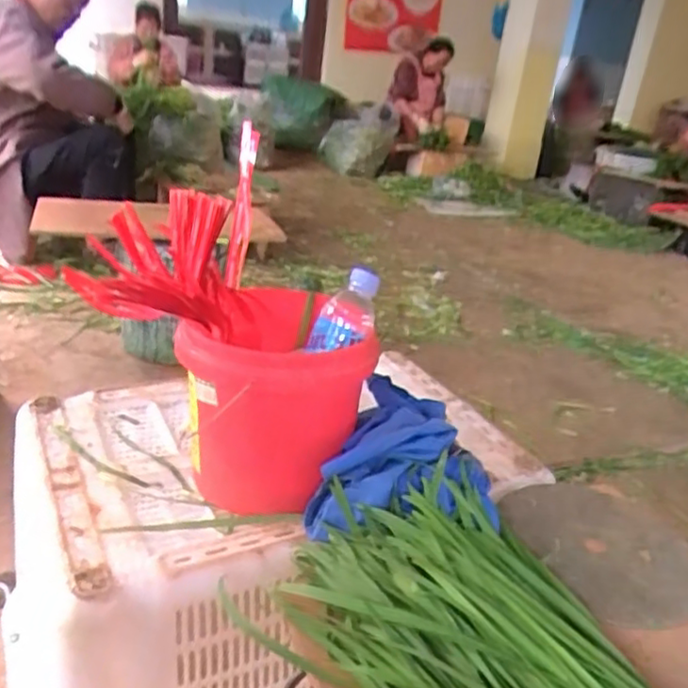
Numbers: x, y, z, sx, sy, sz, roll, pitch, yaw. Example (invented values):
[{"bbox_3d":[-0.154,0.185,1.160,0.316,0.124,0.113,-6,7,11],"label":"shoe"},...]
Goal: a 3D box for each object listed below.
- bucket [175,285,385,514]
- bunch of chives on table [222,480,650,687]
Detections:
[{"bbox_3d":[-0.070,0.061,0.722,0.178,0.197,0.177,6,25,-3],"label":"bucket"},{"bbox_3d":[0.131,0.242,0.509,0.387,0.063,0.214,24,29,32],"label":"bunch of chives on table"}]

